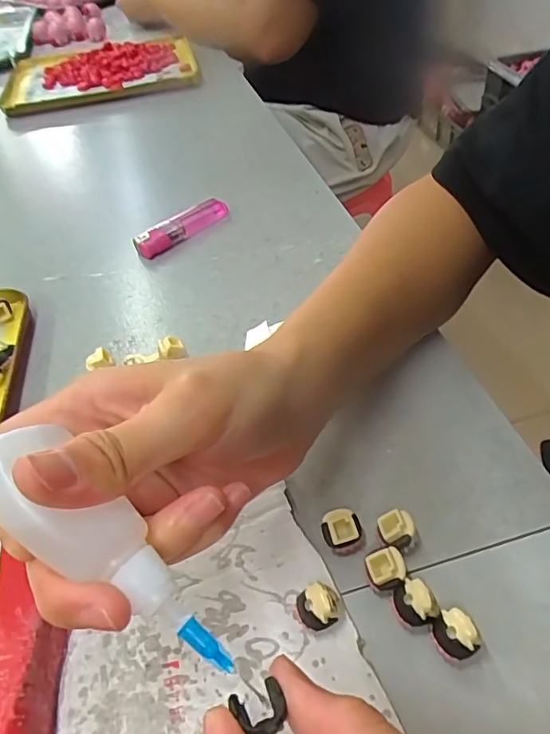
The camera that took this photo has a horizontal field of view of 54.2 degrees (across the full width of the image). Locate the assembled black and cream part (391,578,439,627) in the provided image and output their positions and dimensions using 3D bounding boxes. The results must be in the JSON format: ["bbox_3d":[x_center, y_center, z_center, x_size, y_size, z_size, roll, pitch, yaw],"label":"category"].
[{"bbox_3d":[0.052,0.091,0.204,0.013,0.015,0.016,-16,46,-8],"label":"assembled black and cream part"}]

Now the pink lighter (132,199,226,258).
[{"bbox_3d":[-0.071,-0.111,0.421,0.084,0.015,0.019,-37,52,-26],"label":"pink lighter"}]

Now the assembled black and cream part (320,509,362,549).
[{"bbox_3d":[0.028,0.068,0.228,0.016,0.010,0.016,-2,44,2],"label":"assembled black and cream part"}]

